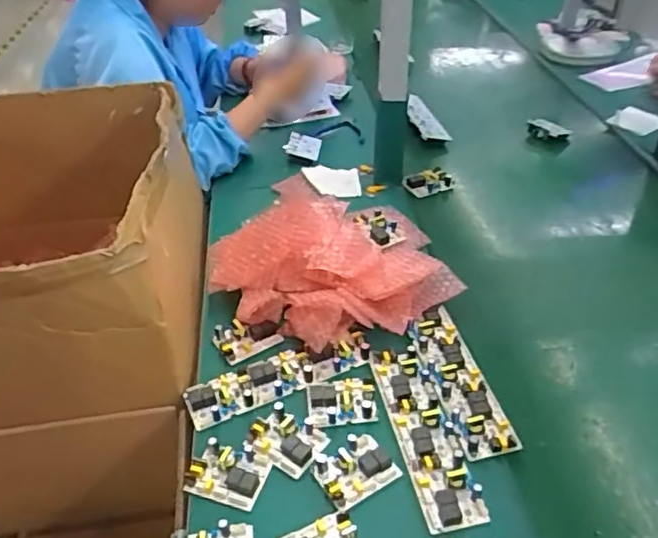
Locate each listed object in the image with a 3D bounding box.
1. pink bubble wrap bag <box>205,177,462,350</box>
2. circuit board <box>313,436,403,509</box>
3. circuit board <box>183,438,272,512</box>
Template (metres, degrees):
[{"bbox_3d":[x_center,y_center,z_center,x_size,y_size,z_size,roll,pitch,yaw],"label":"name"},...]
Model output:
[{"bbox_3d":[0.016,-0.006,0.876,0.324,0.096,0.267,-19,42,-21],"label":"pink bubble wrap bag"},{"bbox_3d":[0.027,0.213,0.669,0.082,0.014,0.066,-19,42,-21],"label":"circuit board"},{"bbox_3d":[-0.111,0.223,0.676,0.080,0.016,0.061,11,40,16],"label":"circuit board"}]

